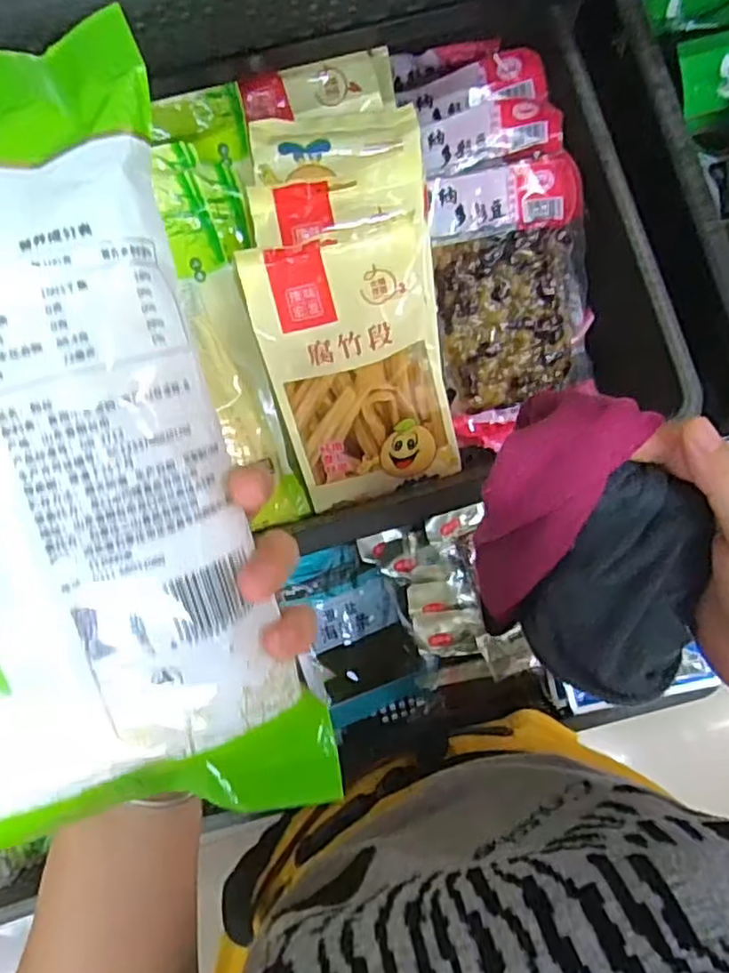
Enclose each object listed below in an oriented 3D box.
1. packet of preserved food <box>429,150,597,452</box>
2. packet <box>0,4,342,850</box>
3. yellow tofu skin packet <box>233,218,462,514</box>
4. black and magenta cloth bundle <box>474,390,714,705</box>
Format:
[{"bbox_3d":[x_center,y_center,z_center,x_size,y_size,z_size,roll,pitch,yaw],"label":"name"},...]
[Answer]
[{"bbox_3d":[0.119,-0.143,0.535,0.118,0.023,0.204,-9,105,3],"label":"packet of preserved food"},{"bbox_3d":[-0.103,0.006,0.205,0.133,0.029,0.244,-15,102,-13],"label":"packet"},{"bbox_3d":[0.001,-0.077,0.475,0.124,0.186,0.032,-17,29,-3],"label":"yellow tofu skin packet"},{"bbox_3d":[0.099,0.033,0.306,0.077,0.105,0.126,-14,73,-3],"label":"black and magenta cloth bundle"}]

